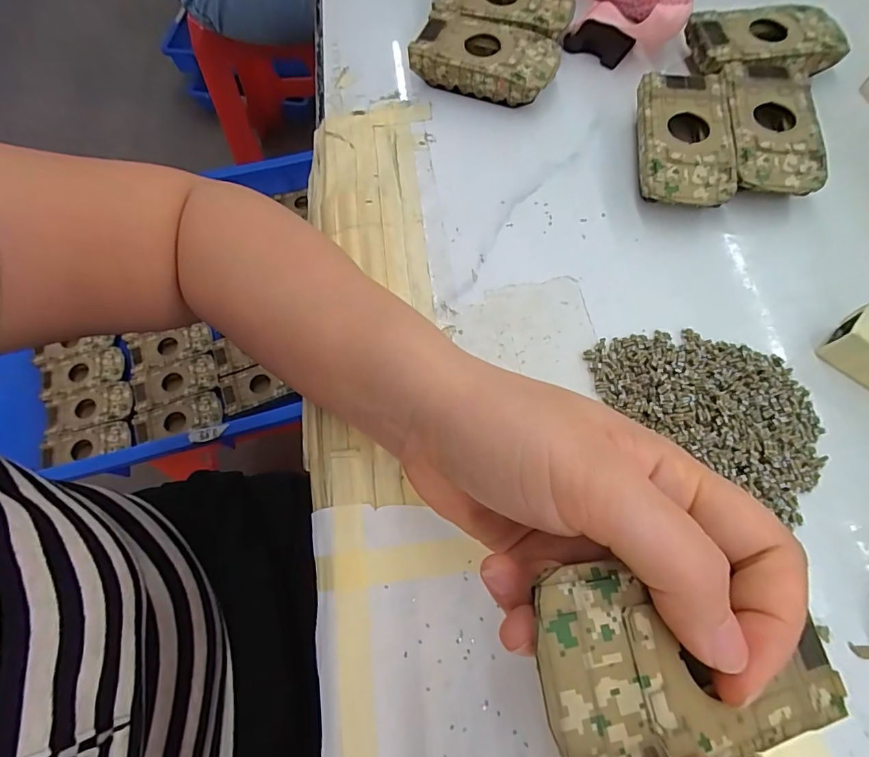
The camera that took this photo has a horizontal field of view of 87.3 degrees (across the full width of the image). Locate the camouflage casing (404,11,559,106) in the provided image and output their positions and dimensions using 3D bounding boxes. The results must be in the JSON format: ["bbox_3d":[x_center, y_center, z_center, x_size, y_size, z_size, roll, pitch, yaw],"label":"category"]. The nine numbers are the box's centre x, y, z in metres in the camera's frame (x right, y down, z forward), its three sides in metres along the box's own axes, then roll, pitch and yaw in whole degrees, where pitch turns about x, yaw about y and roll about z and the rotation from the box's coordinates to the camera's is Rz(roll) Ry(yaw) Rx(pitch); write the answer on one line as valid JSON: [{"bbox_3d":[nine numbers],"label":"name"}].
[{"bbox_3d":[0.037,-0.221,0.318,0.093,0.027,0.052,21,71,11],"label":"camouflage casing"}]

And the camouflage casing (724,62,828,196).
[{"bbox_3d":[0.204,-0.151,0.282,0.052,0.023,0.095,5,68,5],"label":"camouflage casing"}]

